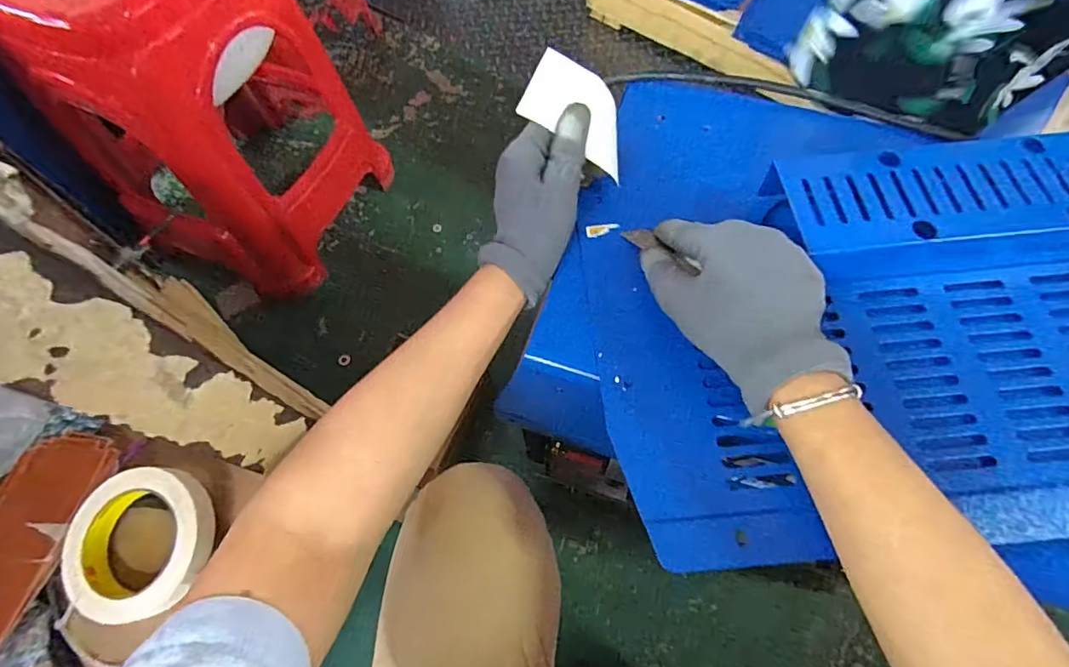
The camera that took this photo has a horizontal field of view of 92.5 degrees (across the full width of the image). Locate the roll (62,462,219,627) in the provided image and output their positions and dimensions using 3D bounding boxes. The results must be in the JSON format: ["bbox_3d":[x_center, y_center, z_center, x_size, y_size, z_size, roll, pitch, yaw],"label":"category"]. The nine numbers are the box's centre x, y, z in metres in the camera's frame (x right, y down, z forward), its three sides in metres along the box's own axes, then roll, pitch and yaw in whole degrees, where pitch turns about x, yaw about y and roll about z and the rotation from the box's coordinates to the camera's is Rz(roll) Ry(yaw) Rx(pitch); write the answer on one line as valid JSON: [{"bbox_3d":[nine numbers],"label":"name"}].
[{"bbox_3d":[-0.314,0.165,0.406,0.103,0.027,0.108,-1,65,2],"label":"roll"}]

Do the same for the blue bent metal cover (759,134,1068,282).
[{"bbox_3d":[0.306,-0.088,0.360,0.262,0.044,0.085,-4,65,0],"label":"blue bent metal cover"}]

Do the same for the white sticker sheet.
[{"bbox_3d":[0.035,-0.168,0.390,0.076,0.051,0.060,18,67,10],"label":"white sticker sheet"}]

